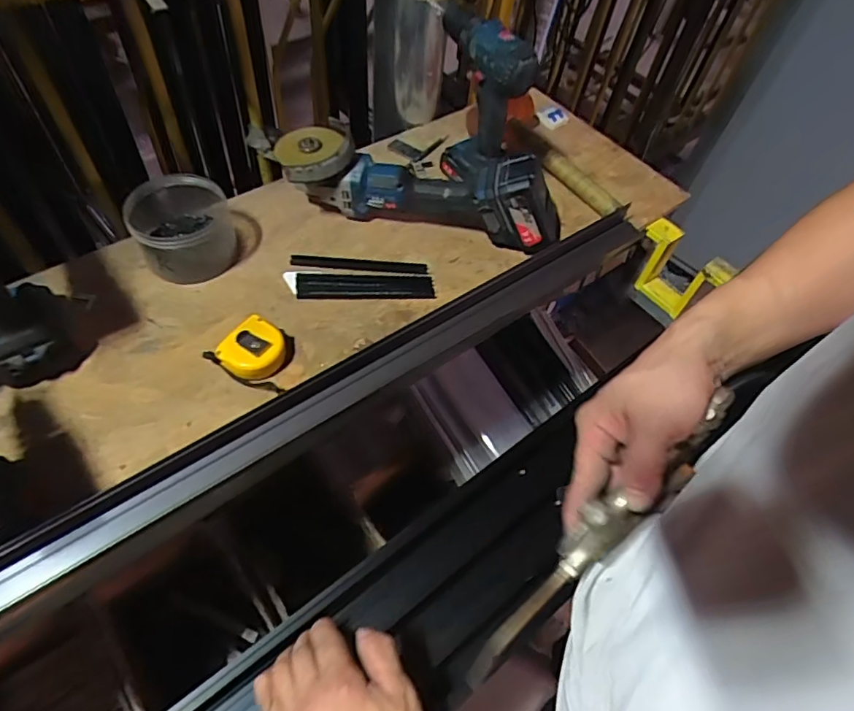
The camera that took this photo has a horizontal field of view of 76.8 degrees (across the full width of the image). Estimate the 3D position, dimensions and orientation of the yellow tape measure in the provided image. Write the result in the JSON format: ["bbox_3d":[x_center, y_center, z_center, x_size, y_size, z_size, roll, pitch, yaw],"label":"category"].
[{"bbox_3d":[-0.190,-0.007,0.598,0.086,0.035,0.074,17,54,8],"label":"yellow tape measure"}]

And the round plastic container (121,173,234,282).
[{"bbox_3d":[-0.297,-0.161,0.664,0.109,0.075,0.114,2,54,-3],"label":"round plastic container"}]

